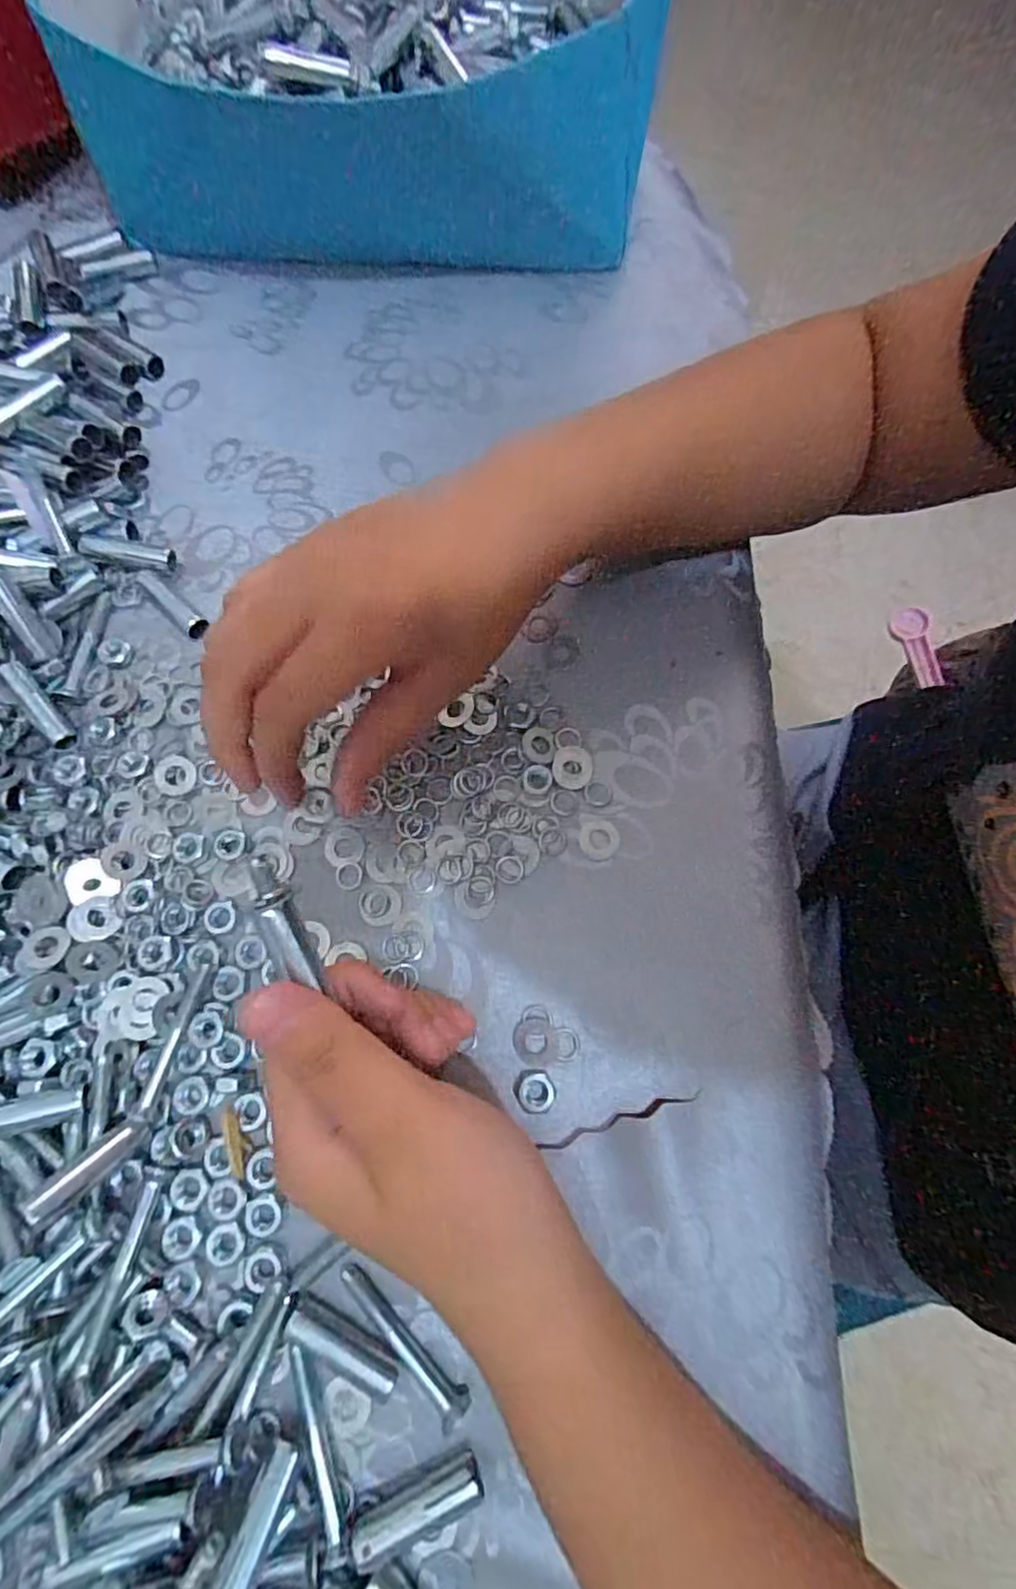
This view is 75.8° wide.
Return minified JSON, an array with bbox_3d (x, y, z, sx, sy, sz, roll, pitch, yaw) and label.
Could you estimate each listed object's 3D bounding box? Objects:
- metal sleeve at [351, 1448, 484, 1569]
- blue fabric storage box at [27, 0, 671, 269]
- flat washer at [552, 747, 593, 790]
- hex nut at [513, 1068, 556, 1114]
[{"bbox_3d":[-0.027,0.217,0.199,0.041,0.009,0.012,-24,73,-6],"label":"metal sleeve"},{"bbox_3d":[-0.075,-0.413,0.352,0.295,0.097,0.239,0,72,2],"label":"blue fabric storage box"},{"bbox_3d":[0.027,-0.011,0.272,0.016,0.004,0.019,6,71,-4],"label":"flat washer"},{"bbox_3d":[0.010,0.107,0.235,0.015,0.004,0.015,-2,72,1],"label":"hex nut"}]

